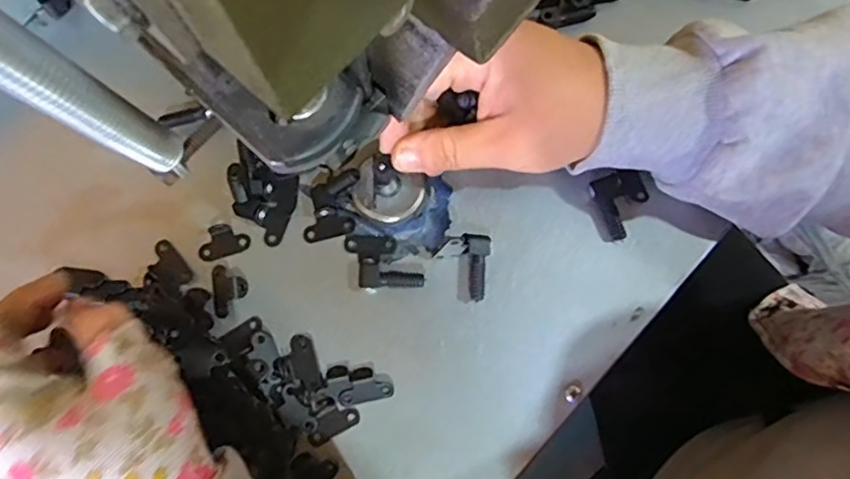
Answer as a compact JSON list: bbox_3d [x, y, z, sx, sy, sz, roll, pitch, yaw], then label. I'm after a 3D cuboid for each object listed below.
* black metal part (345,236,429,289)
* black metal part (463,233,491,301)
[{"bbox_3d":[-0.023,0.012,0.326,0.043,0.008,0.030,-2,78,0],"label":"black metal part"},{"bbox_3d":[0.029,0.014,0.324,0.015,0.012,0.039,0,78,1],"label":"black metal part"}]

